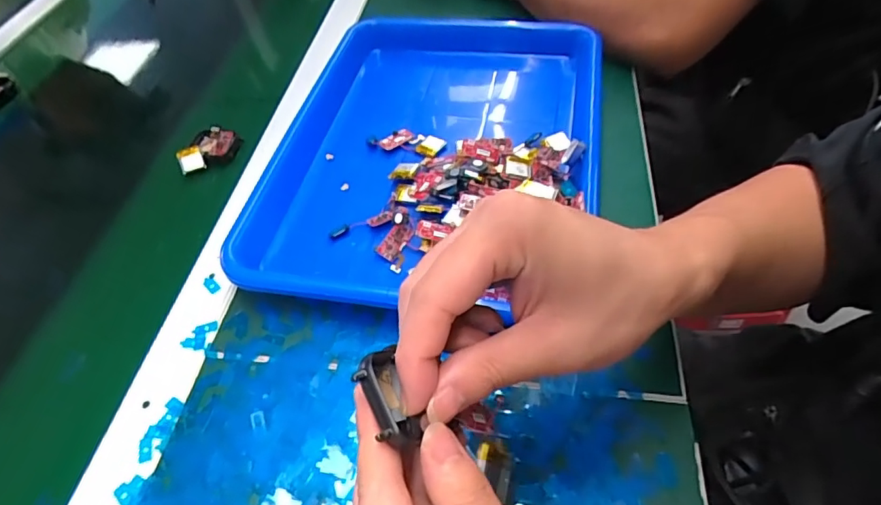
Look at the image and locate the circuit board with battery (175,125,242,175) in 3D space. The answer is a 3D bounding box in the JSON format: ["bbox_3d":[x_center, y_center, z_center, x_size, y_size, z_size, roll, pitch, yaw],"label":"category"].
[{"bbox_3d":[-0.211,-0.094,0.471,0.045,0.019,0.052,2,53,7],"label":"circuit board with battery"}]

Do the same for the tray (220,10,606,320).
[{"bbox_3d":[-0.009,-0.094,0.434,0.266,0.037,0.336,6,54,10],"label":"tray"}]

